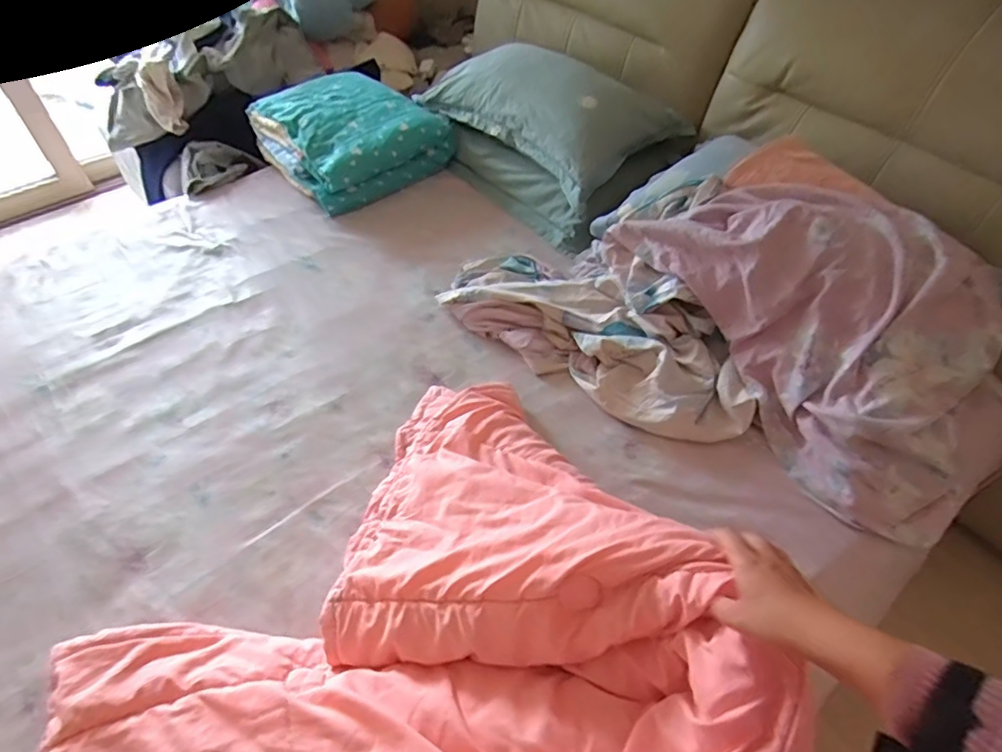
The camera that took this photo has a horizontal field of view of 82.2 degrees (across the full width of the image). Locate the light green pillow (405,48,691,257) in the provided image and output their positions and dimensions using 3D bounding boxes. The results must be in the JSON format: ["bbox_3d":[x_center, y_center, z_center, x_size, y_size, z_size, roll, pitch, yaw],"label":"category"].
[{"bbox_3d":[0.136,-0.688,1.557,0.421,0.295,0.679,-32,60,-26],"label":"light green pillow"}]

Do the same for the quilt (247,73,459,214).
[{"bbox_3d":[-0.431,-0.698,1.655,0.431,0.173,0.457,-34,58,-25],"label":"quilt"}]

